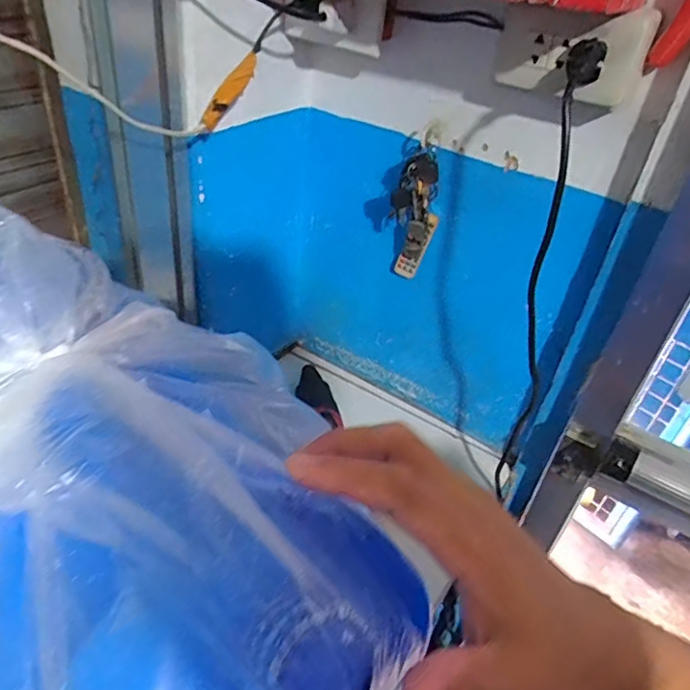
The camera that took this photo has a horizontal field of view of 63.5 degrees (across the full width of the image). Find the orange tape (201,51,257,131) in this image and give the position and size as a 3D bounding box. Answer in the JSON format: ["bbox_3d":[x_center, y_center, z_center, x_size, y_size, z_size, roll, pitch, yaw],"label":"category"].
[{"bbox_3d":[-0.112,-0.252,0.553,0.021,0.013,0.087,28,83,25],"label":"orange tape"}]

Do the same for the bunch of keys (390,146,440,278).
[{"bbox_3d":[0.084,-0.152,0.687,0.045,0.168,0.054,24,40,20],"label":"bunch of keys"}]

